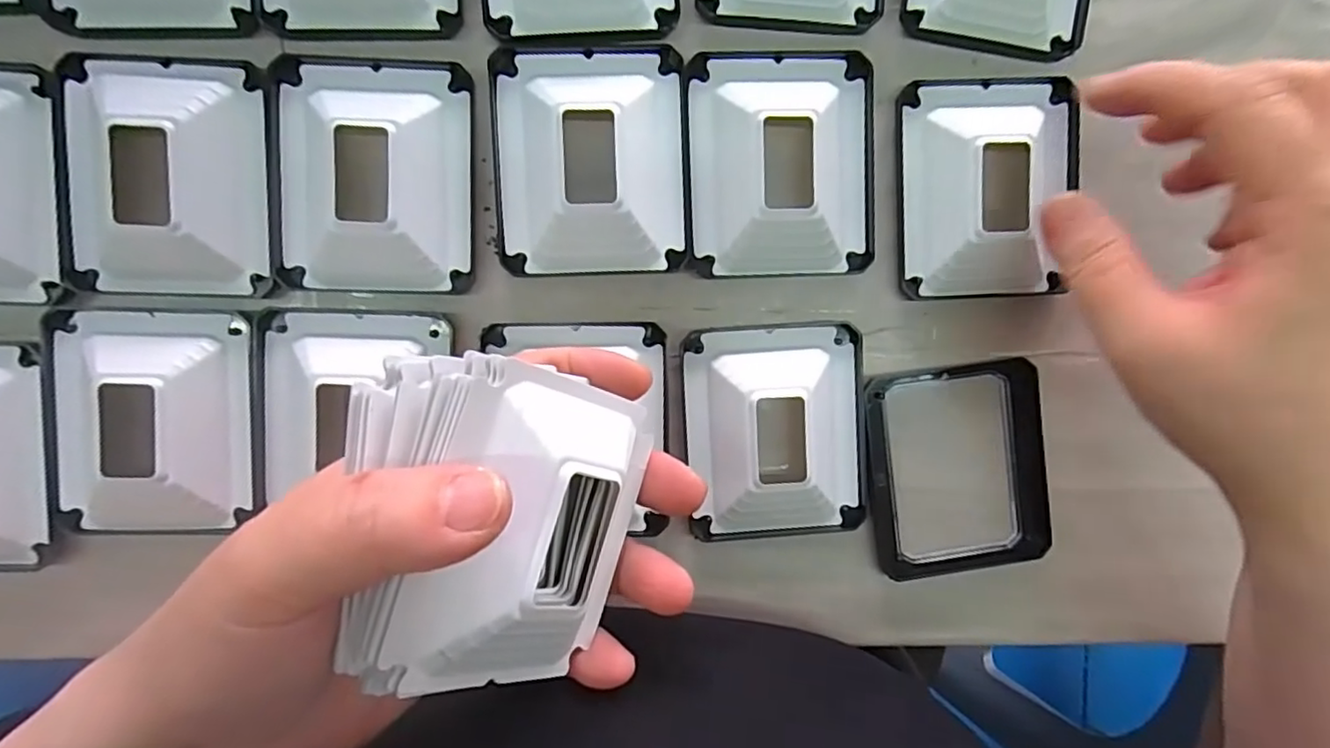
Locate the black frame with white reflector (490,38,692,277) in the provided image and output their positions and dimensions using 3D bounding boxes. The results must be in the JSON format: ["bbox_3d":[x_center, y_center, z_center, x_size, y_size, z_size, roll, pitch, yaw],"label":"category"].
[{"bbox_3d":[-0.026,-0.076,0.222,0.067,0.013,0.080,-2,96,-5],"label":"black frame with white reflector"}]

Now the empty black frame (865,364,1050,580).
[{"bbox_3d":[0.114,0.038,0.248,0.068,0.008,0.080,-8,96,-4],"label":"empty black frame"}]

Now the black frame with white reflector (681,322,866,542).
[{"bbox_3d":[0.043,0.023,0.237,0.068,0.014,0.080,-3,96,-4],"label":"black frame with white reflector"}]

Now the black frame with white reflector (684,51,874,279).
[{"bbox_3d":[0.043,-0.076,0.228,0.068,0.012,0.080,-2,96,-4],"label":"black frame with white reflector"}]

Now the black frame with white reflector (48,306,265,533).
[{"bbox_3d":[-0.178,0.017,0.218,0.068,0.014,0.077,-1,96,-5],"label":"black frame with white reflector"}]

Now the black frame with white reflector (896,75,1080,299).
[{"bbox_3d":[0.122,-0.069,0.236,0.069,0.015,0.080,-3,96,-4],"label":"black frame with white reflector"}]

